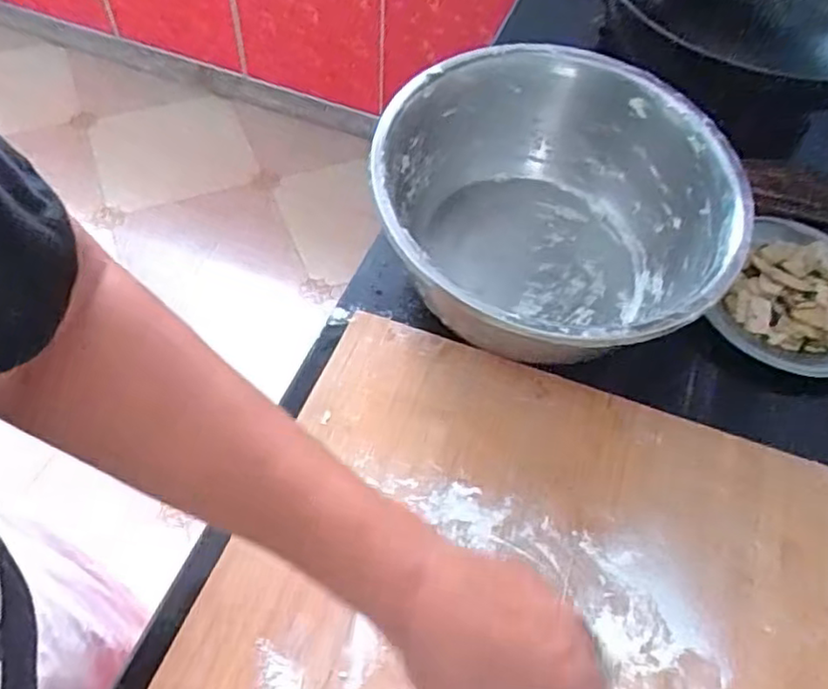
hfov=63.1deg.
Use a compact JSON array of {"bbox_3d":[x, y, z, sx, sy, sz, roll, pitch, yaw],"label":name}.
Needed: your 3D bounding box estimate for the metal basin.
[{"bbox_3d":[0.132,-0.122,0.656,0.324,0.140,0.326,2,56,-3],"label":"metal basin"}]

